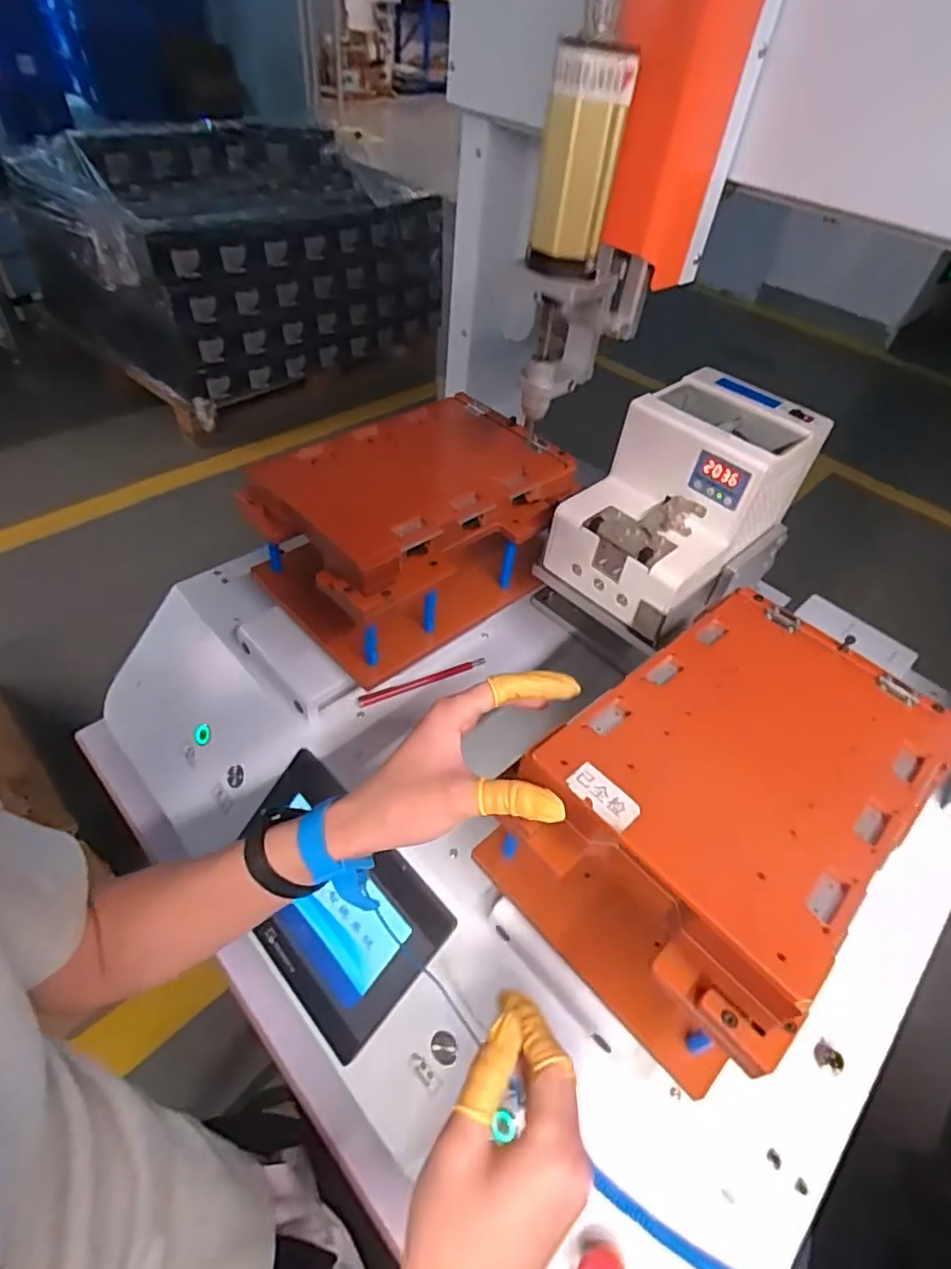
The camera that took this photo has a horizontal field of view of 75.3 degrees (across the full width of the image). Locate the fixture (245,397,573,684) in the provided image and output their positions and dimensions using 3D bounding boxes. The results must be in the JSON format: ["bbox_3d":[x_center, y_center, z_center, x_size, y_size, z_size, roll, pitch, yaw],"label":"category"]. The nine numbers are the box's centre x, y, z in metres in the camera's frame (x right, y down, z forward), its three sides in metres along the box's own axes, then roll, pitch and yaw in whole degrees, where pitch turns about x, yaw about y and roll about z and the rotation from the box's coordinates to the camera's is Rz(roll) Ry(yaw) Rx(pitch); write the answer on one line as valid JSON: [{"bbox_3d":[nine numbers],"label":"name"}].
[{"bbox_3d":[-0.055,-0.102,0.586,0.252,0.143,0.183,-29,56,-29],"label":"fixture"}]

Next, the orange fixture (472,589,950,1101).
[{"bbox_3d":[0.154,0.090,0.369,0.284,0.056,0.167,-31,58,-31],"label":"orange fixture"}]

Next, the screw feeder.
[{"bbox_3d":[0.184,-0.118,0.550,0.195,0.149,0.143,-32,58,-31],"label":"screw feeder"}]

